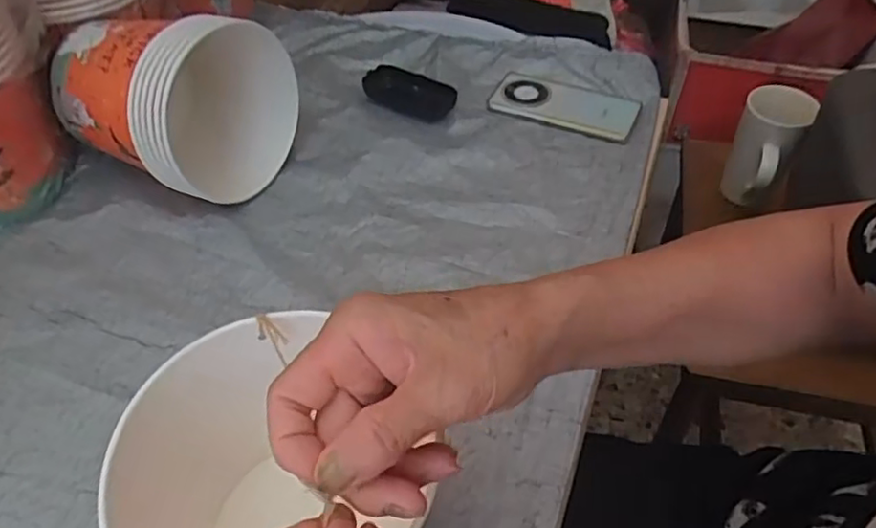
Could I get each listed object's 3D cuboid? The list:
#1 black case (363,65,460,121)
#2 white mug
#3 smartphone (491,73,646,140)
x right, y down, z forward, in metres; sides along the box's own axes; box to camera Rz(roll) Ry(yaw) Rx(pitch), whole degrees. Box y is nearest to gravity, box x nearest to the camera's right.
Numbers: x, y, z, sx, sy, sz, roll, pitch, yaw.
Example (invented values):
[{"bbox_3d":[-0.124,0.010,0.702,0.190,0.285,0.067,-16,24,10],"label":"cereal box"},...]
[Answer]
[{"bbox_3d":[-0.032,-0.198,0.723,0.104,0.022,0.053,28,55,23],"label":"black case"},{"bbox_3d":[0.419,-0.149,0.817,0.077,0.133,0.086,24,53,22],"label":"white mug"},{"bbox_3d":[0.144,-0.184,0.721,0.161,0.012,0.081,15,51,13],"label":"smartphone"}]

